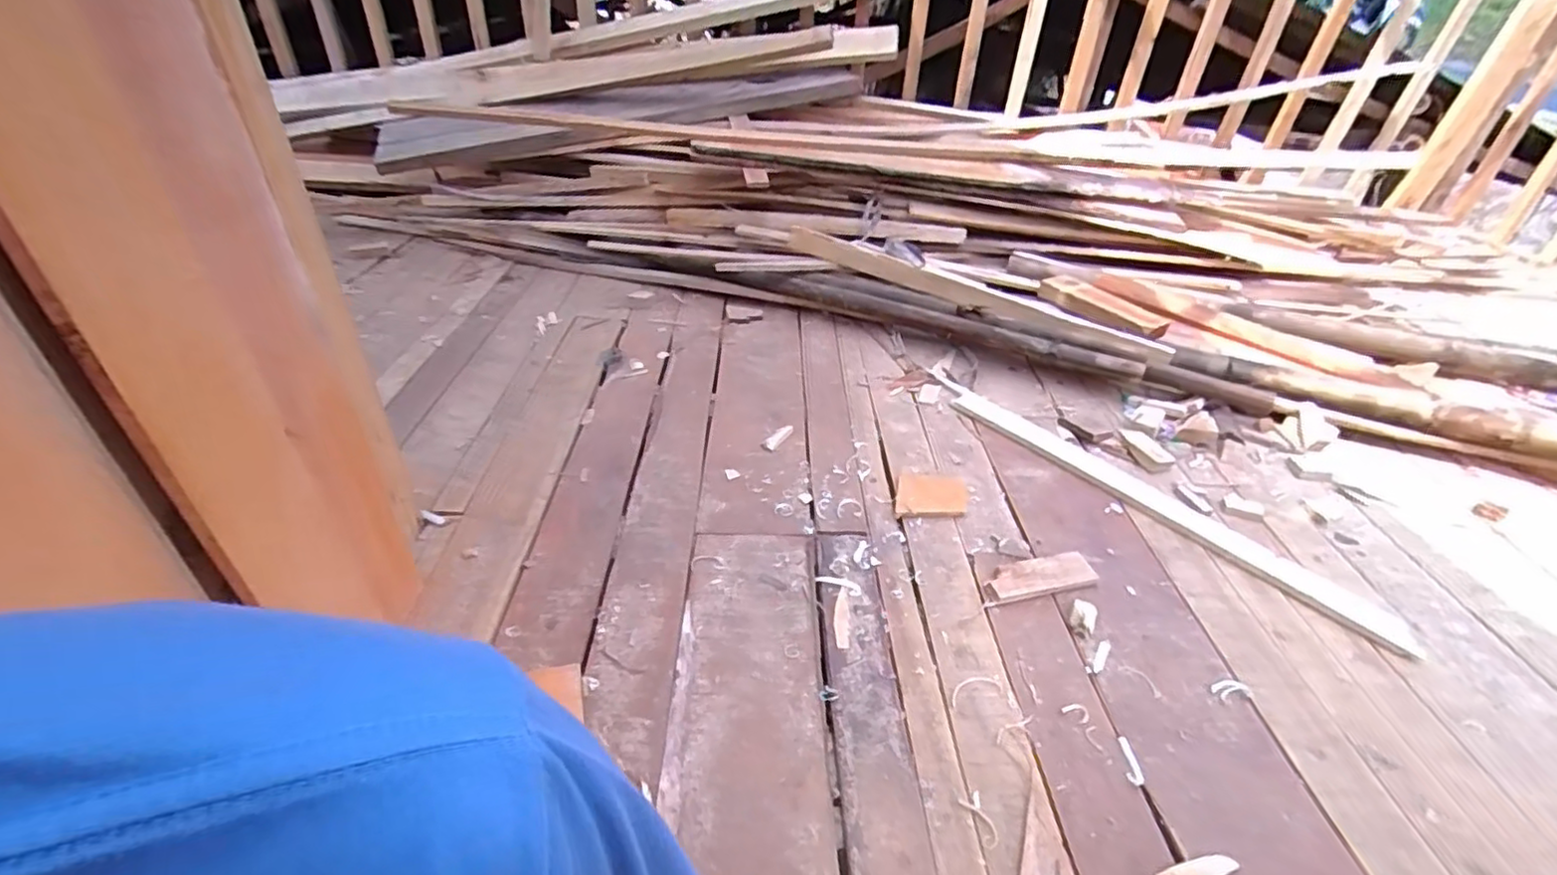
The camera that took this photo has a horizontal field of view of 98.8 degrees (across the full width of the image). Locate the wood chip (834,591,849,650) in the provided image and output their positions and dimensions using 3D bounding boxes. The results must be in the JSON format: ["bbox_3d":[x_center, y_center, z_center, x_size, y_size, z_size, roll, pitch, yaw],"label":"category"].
[{"bbox_3d":[0.088,0.256,0.935,0.019,0.004,0.099,4,37,2],"label":"wood chip"}]

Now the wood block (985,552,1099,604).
[{"bbox_3d":[0.392,0.212,1.005,0.180,0.014,0.065,-7,36,-15],"label":"wood block"}]

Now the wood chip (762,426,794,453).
[{"bbox_3d":[0.002,-0.001,1.277,0.026,0.009,0.092,22,41,24],"label":"wood chip"}]

